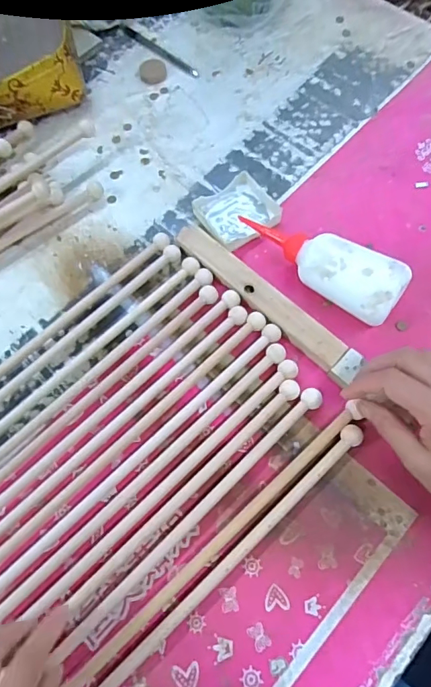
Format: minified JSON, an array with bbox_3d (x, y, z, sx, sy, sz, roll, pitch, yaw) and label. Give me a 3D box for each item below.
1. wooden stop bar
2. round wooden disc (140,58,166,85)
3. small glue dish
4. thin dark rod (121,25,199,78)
[{"bbox_3d":[0.047,-0.045,0.454,0.225,0.016,0.030,42,76,17],"label":"wooden stop bar"},{"bbox_3d":[-0.083,-0.362,0.593,0.034,0.004,0.043,-9,68,-1],"label":"round wooden disc"},{"bbox_3d":[0.024,-0.147,0.498,0.081,0.017,0.073,-32,71,-10],"label":"small glue dish"},{"bbox_3d":[-0.078,-0.400,0.611,0.148,0.004,0.014,41,76,16],"label":"thin dark rod"}]

